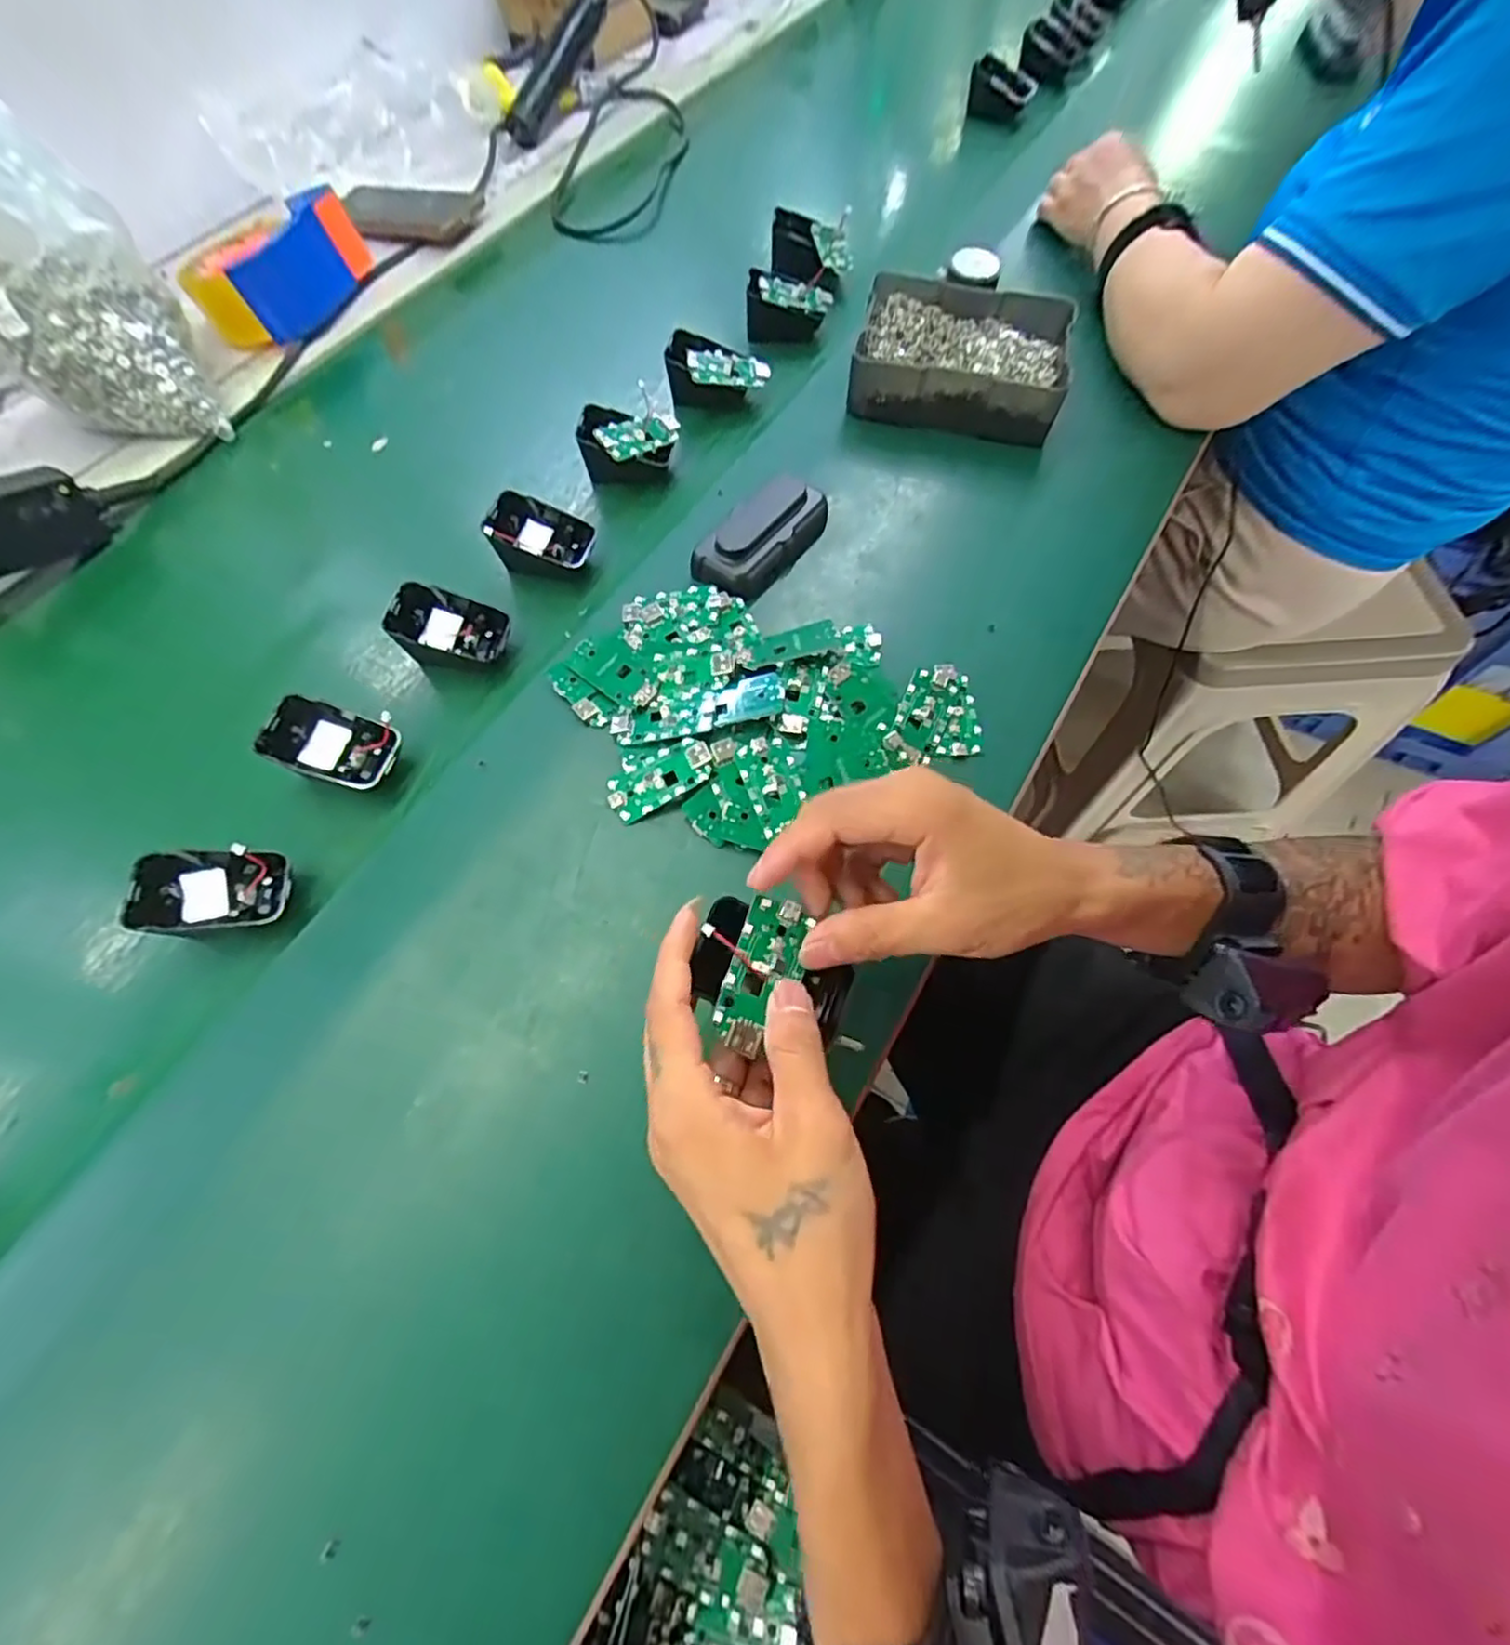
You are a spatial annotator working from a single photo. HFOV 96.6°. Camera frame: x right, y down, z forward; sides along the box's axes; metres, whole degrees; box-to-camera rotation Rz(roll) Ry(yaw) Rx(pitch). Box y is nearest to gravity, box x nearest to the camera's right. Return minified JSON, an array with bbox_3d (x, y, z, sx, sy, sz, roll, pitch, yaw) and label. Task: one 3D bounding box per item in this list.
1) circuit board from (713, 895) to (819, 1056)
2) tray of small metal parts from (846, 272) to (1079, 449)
[{"bbox_3d":[0.003,0.062,0.275,0.027,0.009,0.063,18,66,11],"label":"circuit board"},{"bbox_3d":[0.161,-0.364,0.526,0.158,0.043,0.122,11,62,11],"label":"tray of small metal parts"}]

